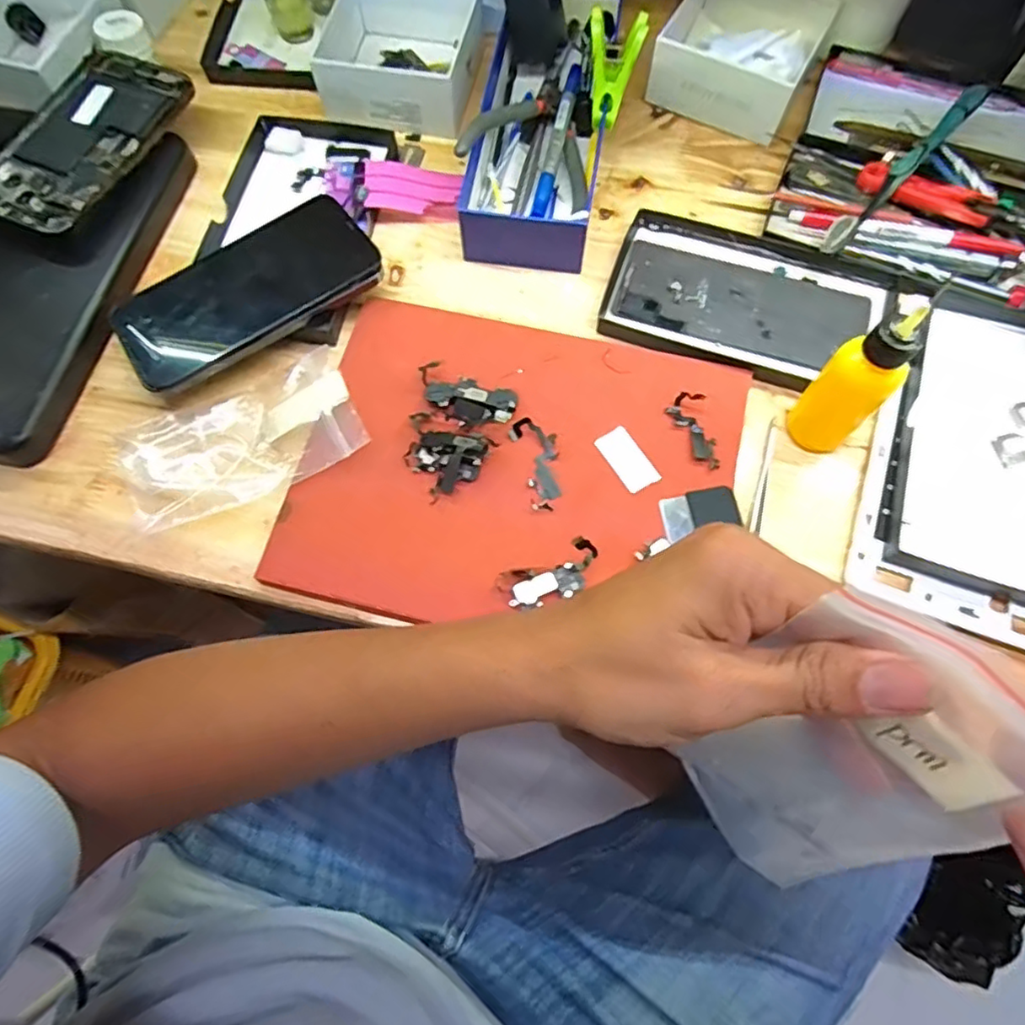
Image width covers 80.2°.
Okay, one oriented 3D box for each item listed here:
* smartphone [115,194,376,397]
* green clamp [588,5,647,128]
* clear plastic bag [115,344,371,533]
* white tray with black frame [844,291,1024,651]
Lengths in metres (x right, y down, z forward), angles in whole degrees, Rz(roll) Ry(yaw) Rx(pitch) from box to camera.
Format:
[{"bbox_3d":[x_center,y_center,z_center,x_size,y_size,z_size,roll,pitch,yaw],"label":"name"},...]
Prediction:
[{"bbox_3d":[-0.169,-0.140,0.385,0.163,0.016,0.081,-34,74,-8],"label":"smartphone"},{"bbox_3d":[0.069,-0.290,0.398,0.034,0.062,0.020,6,46,15],"label":"green clamp"},{"bbox_3d":[-0.157,-0.044,0.351,0.131,0.020,0.075,-27,72,-8],"label":"clear plastic bag"},{"bbox_3d":[0.276,-0.034,0.348,0.119,0.013,0.208,20,72,8],"label":"white tray with black frame"}]

